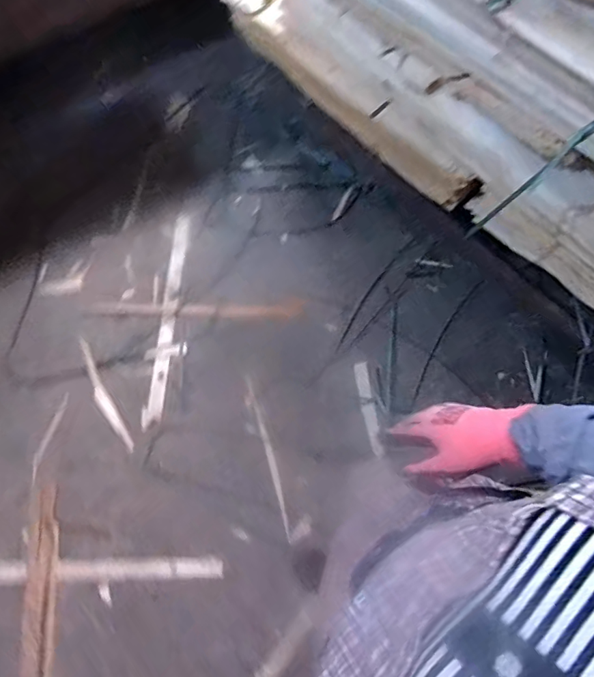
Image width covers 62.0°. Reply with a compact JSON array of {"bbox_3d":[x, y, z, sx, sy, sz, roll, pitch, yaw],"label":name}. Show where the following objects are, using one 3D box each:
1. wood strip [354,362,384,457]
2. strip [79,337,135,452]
[{"bbox_3d":[0.193,0.185,1.317,0.037,0.018,0.248,-9,77,-4],"label":"wood strip"},{"bbox_3d":[-0.521,0.151,1.318,0.042,0.009,0.341,-28,79,-8],"label":"strip"}]

